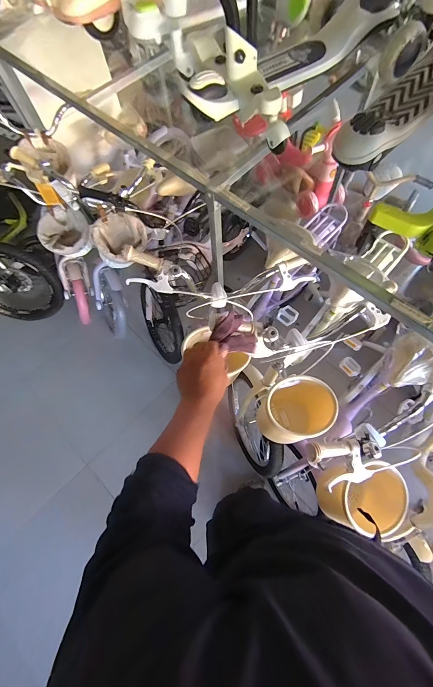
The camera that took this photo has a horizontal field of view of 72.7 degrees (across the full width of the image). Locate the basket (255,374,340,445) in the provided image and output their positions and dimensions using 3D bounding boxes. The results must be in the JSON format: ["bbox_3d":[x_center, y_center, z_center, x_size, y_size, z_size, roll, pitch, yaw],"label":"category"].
[{"bbox_3d":[0.246,0.197,0.886,0.240,0.186,0.168,-16,67,-4],"label":"basket"}]

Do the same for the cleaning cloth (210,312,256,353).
[{"bbox_3d":[0.047,-0.021,0.618,0.085,0.045,0.084,31,72,15],"label":"cleaning cloth"}]

